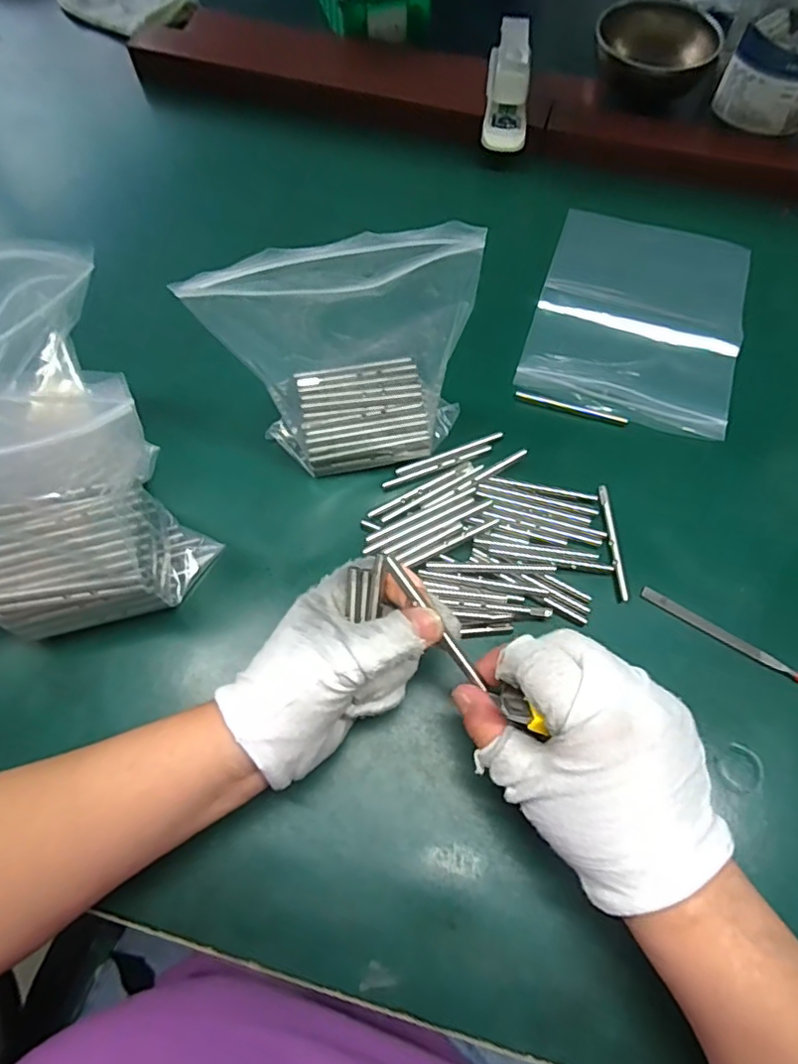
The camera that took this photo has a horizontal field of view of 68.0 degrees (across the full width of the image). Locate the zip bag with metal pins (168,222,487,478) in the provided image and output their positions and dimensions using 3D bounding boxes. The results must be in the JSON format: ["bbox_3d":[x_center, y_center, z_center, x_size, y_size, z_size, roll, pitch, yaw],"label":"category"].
[{"bbox_3d":[-0.031,-0.102,0.339,0.142,0.152,0.071,-7,67,-3],"label":"zip bag with metal pins"}]

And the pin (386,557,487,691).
[{"bbox_3d":[0.018,0.043,0.282,0.005,0.004,0.074,-34,85,-14],"label":"pin"}]

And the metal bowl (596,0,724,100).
[{"bbox_3d":[0.235,-0.443,0.548,0.104,0.056,0.104,0,67,0],"label":"metal bowl"}]

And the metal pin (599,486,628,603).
[{"bbox_3d":[0.135,0.005,0.374,0.006,0.004,0.077,-3,67,-1],"label":"metal pin"}]

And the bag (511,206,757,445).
[{"bbox_3d":[0.184,-0.170,0.452,0.147,0.005,0.202,18,68,7],"label":"bag"}]

